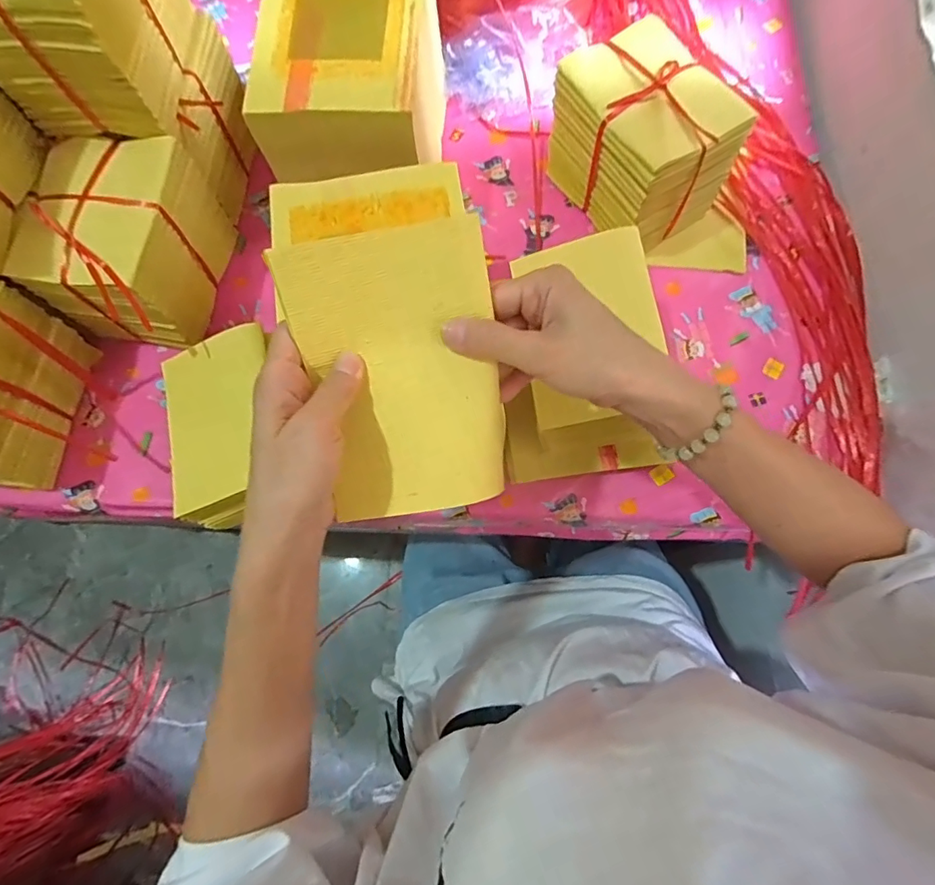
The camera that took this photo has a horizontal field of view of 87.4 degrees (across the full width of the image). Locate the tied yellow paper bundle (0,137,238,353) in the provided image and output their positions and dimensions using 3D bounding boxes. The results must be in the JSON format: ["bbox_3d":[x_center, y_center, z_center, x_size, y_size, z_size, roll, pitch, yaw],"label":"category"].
[{"bbox_3d":[-0.342,-0.202,0.505,0.125,0.125,0.173,8,75,3],"label":"tied yellow paper bundle"}]

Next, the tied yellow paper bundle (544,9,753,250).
[{"bbox_3d":[0.182,-0.321,0.526,0.131,0.136,0.175,-35,77,-8],"label":"tied yellow paper bundle"}]

